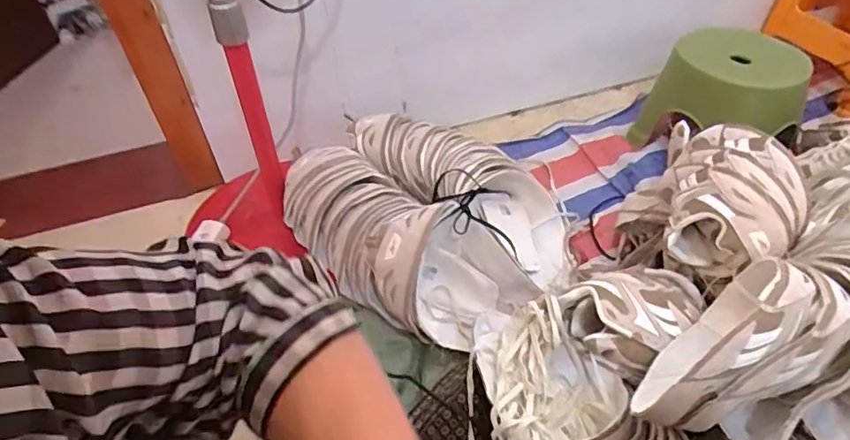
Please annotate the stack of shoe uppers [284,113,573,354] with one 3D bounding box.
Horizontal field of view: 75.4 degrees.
[{"bbox_3d":[-0.001,-0.023,1.019,0.544,0.159,0.325,32,55,32],"label":"stack of shoe uppers"}]

